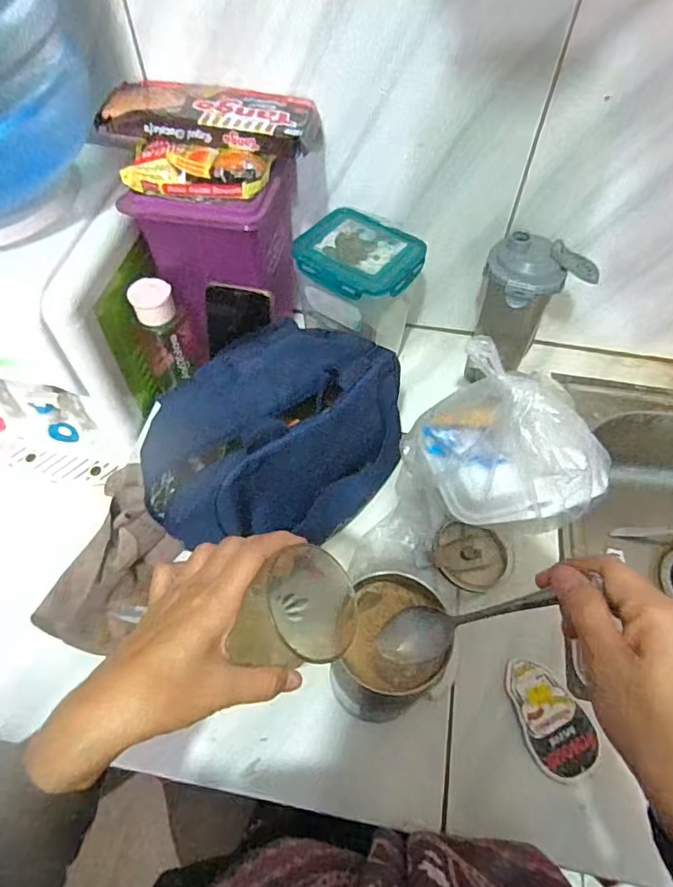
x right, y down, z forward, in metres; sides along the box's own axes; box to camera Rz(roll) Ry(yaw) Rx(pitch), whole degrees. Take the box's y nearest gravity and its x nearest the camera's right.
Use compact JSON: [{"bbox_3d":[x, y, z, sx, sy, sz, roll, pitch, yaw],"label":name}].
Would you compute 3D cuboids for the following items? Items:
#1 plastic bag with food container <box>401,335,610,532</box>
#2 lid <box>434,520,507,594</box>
[{"bbox_3d":[0.177,0.007,0.548,0.136,0.165,0.177,-39,65,-23],"label":"plastic bag with food container"},{"bbox_3d":[0.141,0.118,0.562,0.075,0.019,0.070,0,57,0],"label":"lid"}]

